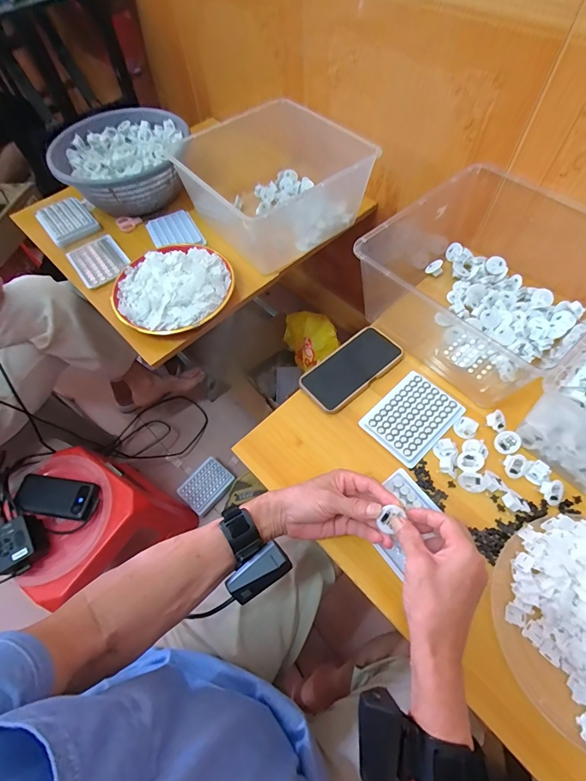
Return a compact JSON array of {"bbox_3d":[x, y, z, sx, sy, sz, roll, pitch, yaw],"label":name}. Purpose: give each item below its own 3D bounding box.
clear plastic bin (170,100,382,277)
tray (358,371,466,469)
[{"bbox_3d":[-0.037,-0.390,0.685,0.280,0.141,0.260,-31,63,-13],"label":"clear plastic bin"},{"bbox_3d":[0.177,0.039,0.538,0.129,0.008,0.098,-40,66,-17],"label":"tray"}]

